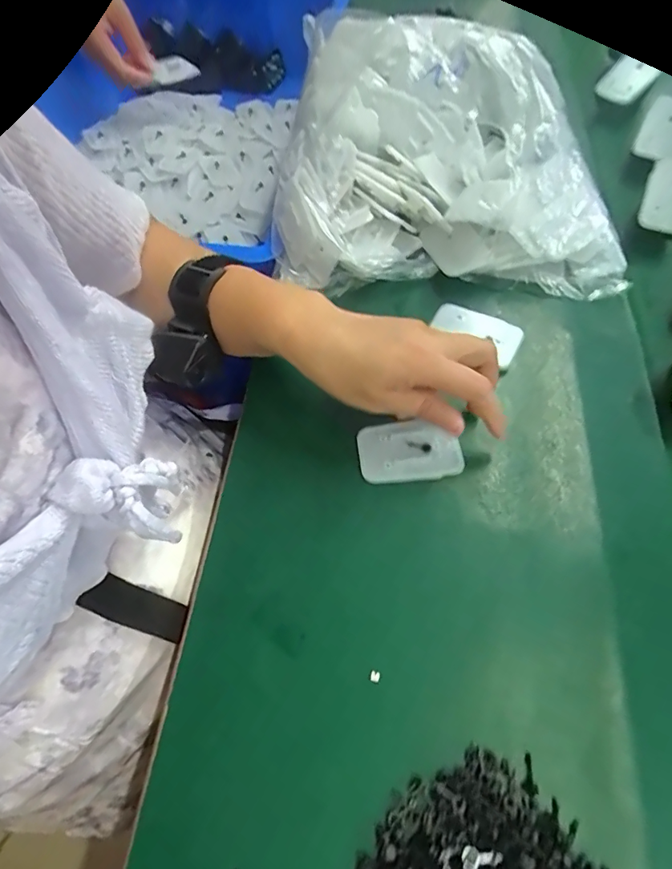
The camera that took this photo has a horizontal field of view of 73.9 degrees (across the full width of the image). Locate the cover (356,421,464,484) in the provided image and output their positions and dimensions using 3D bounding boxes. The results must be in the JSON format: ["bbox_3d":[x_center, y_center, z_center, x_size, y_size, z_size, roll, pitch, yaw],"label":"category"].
[{"bbox_3d":[0.050,0.011,0.307,0.068,0.009,0.042,-5,70,3],"label":"cover"}]

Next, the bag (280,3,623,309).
[{"bbox_3d":[0.094,-0.257,0.402,0.279,0.104,0.262,5,62,6],"label":"bag"}]

